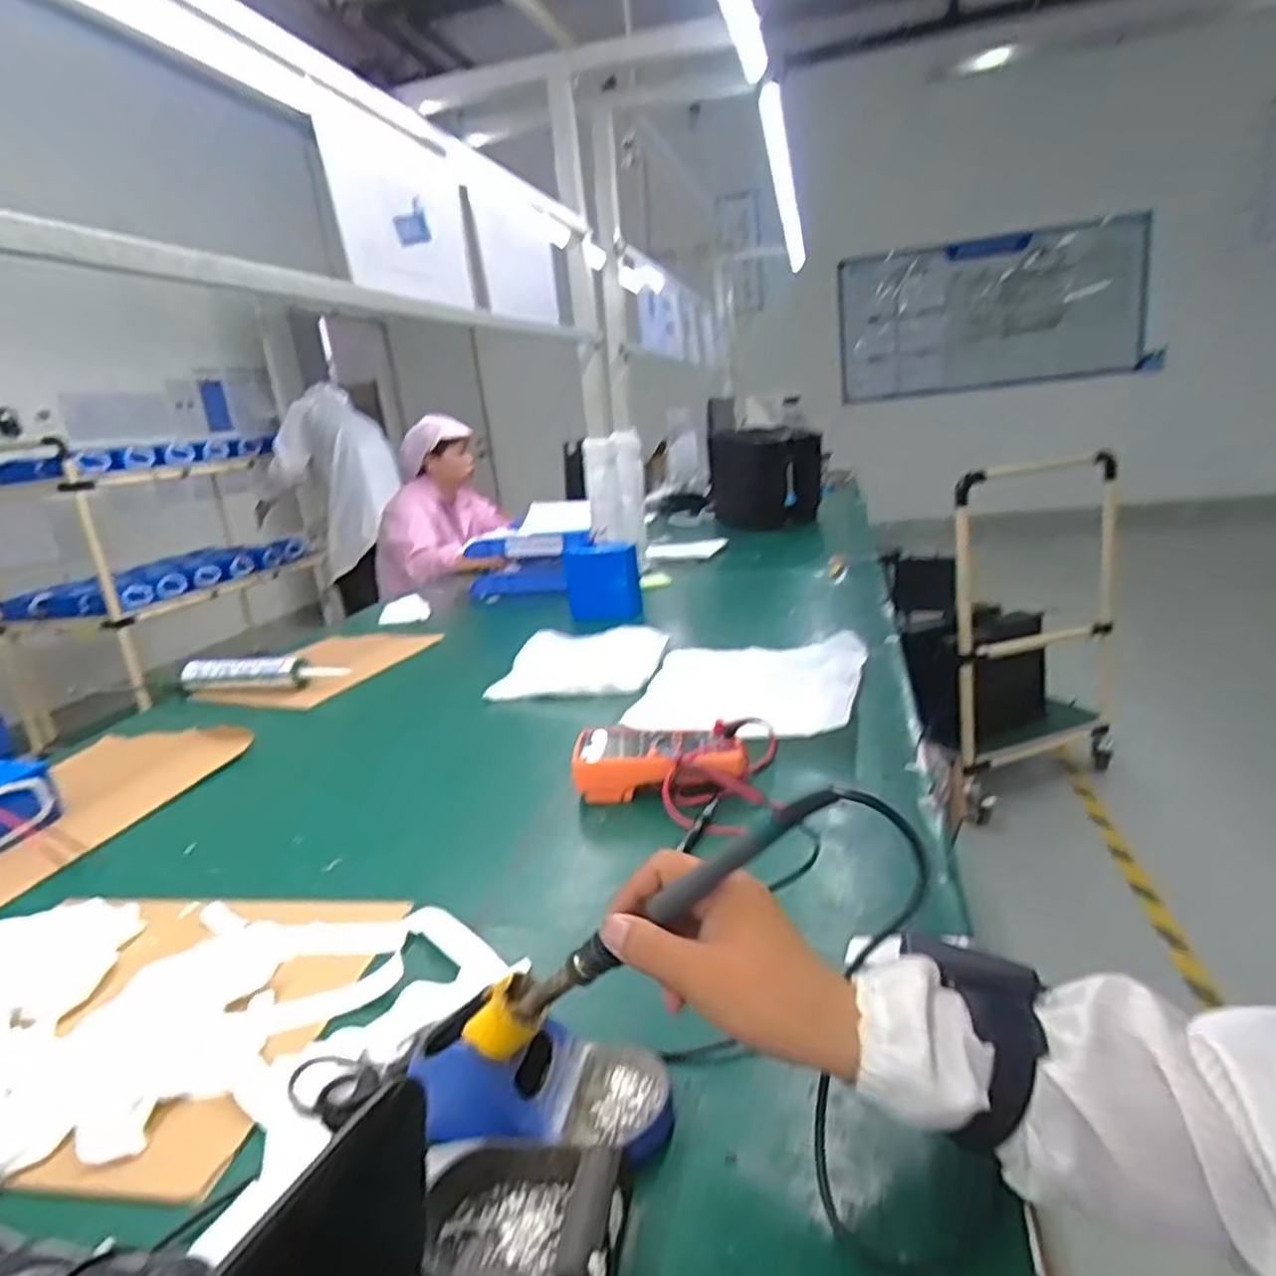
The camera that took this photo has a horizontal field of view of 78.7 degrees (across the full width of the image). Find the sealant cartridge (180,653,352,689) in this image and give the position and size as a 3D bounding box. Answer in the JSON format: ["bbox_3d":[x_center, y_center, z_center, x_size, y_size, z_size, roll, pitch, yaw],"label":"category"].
[{"bbox_3d":[-0.628,0.065,1.307,0.284,0.061,0.053,-4,16,9],"label":"sealant cartridge"}]

